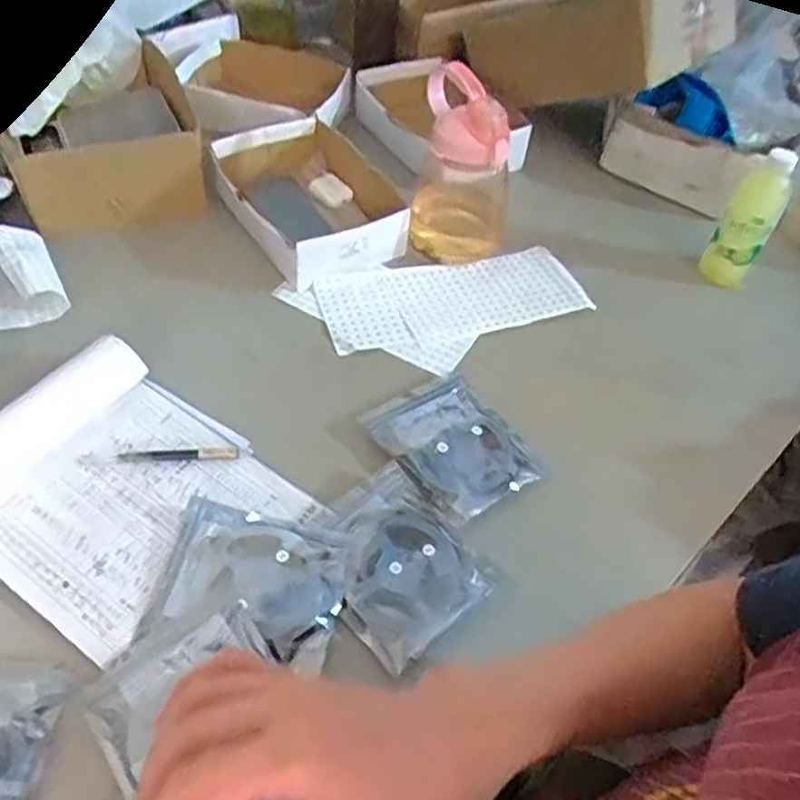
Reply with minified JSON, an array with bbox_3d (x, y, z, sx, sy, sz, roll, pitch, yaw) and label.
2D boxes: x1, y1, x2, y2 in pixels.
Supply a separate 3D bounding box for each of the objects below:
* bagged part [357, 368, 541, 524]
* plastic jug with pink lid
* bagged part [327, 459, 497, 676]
[{"bbox_3d":[0.050,0.042,0.668,0.118,0.015,0.150,-27,56,-27],"label":"bagged part"},{"bbox_3d":[0.080,-0.283,0.825,0.110,0.192,0.111,9,48,1],"label":"plastic jug with pink lid"},{"bbox_3d":[-0.004,0.132,0.581,0.121,0.015,0.147,-31,58,-29],"label":"bagged part"}]

